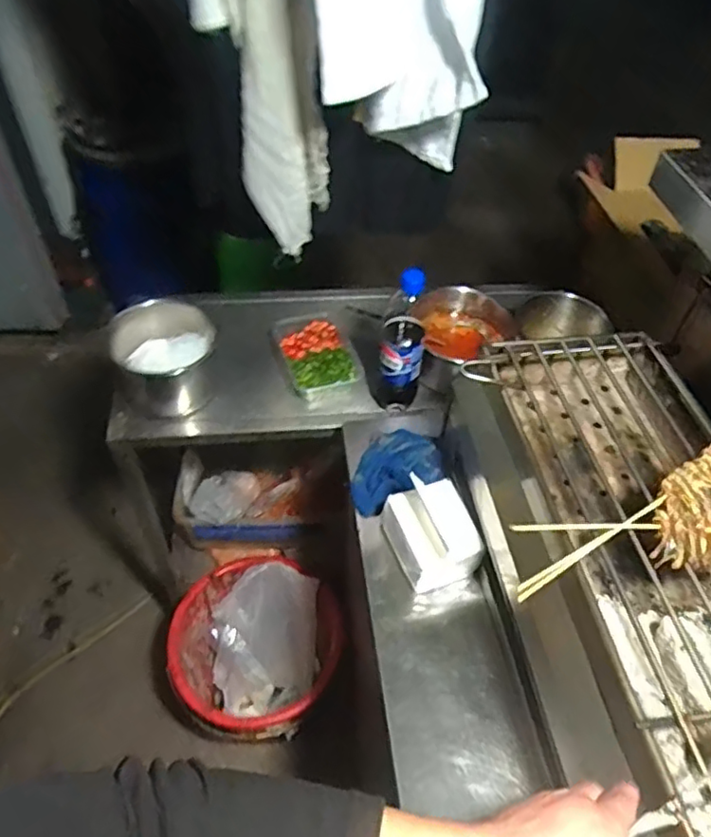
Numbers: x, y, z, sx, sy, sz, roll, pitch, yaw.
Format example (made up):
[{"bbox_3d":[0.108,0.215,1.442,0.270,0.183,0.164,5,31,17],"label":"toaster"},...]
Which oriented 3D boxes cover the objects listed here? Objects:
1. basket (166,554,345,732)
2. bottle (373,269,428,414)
[{"bbox_3d":[-0.193,0.474,1.270,0.293,0.256,0.302,1,48,-1],"label":"basket"},{"bbox_3d":[0.065,-0.109,0.905,0.068,0.245,0.058,5,49,3],"label":"bottle"}]

